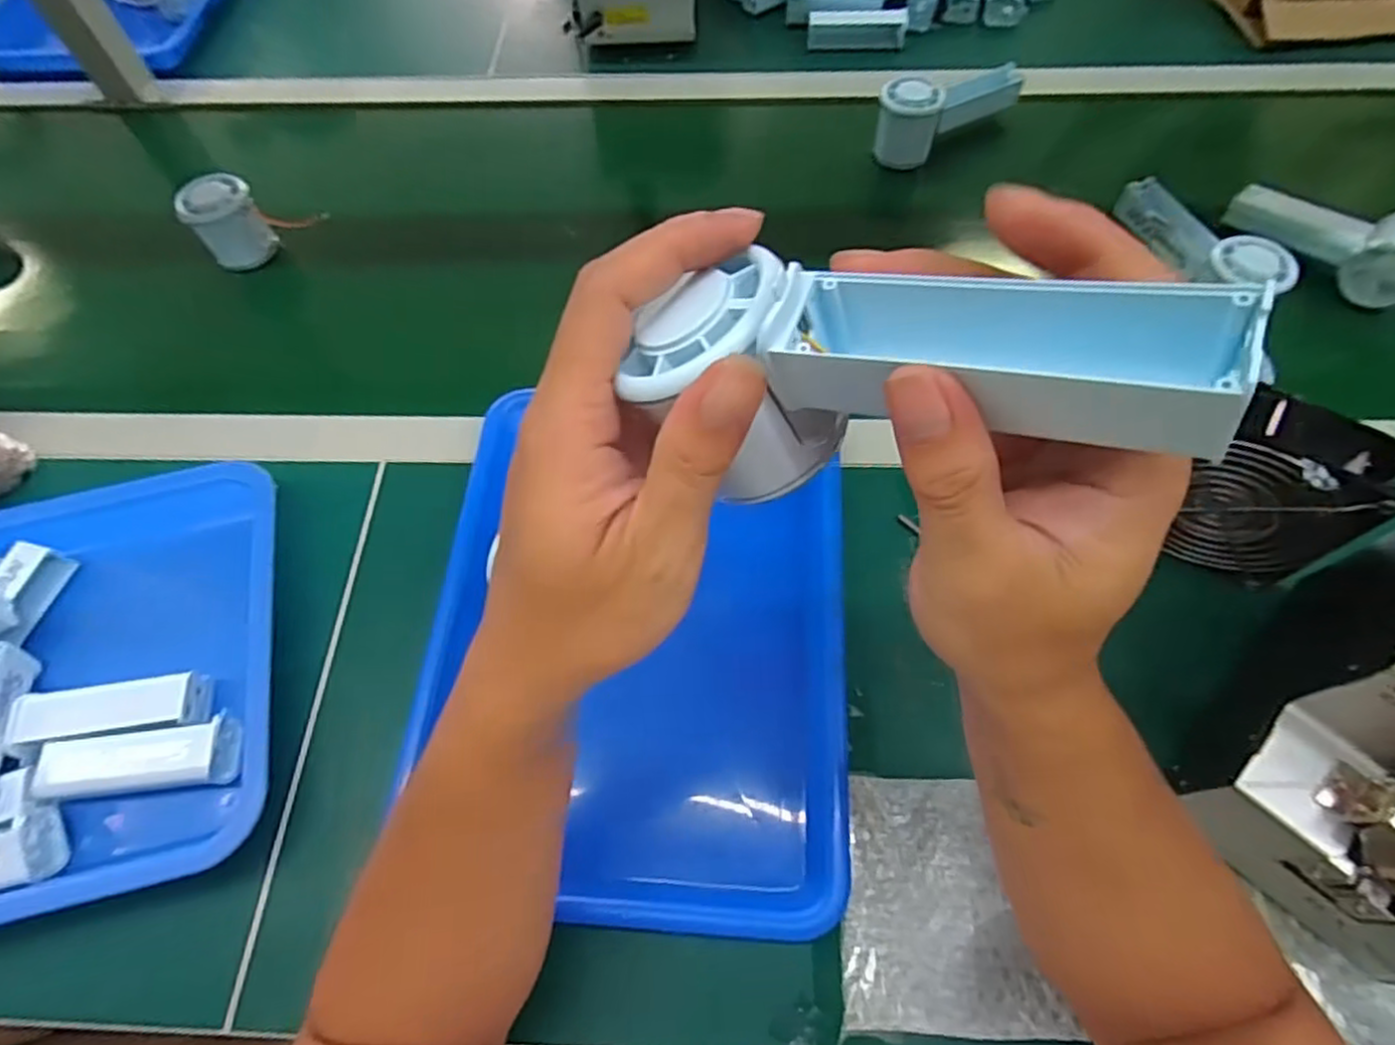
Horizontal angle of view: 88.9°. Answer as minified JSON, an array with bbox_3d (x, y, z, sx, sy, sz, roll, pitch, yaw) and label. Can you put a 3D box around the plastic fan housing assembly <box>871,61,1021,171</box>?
[{"bbox_3d":[0.241,-0.390,0.666,0.147,0.052,0.050,-18,62,-8],"label":"plastic fan housing assembly"}]

